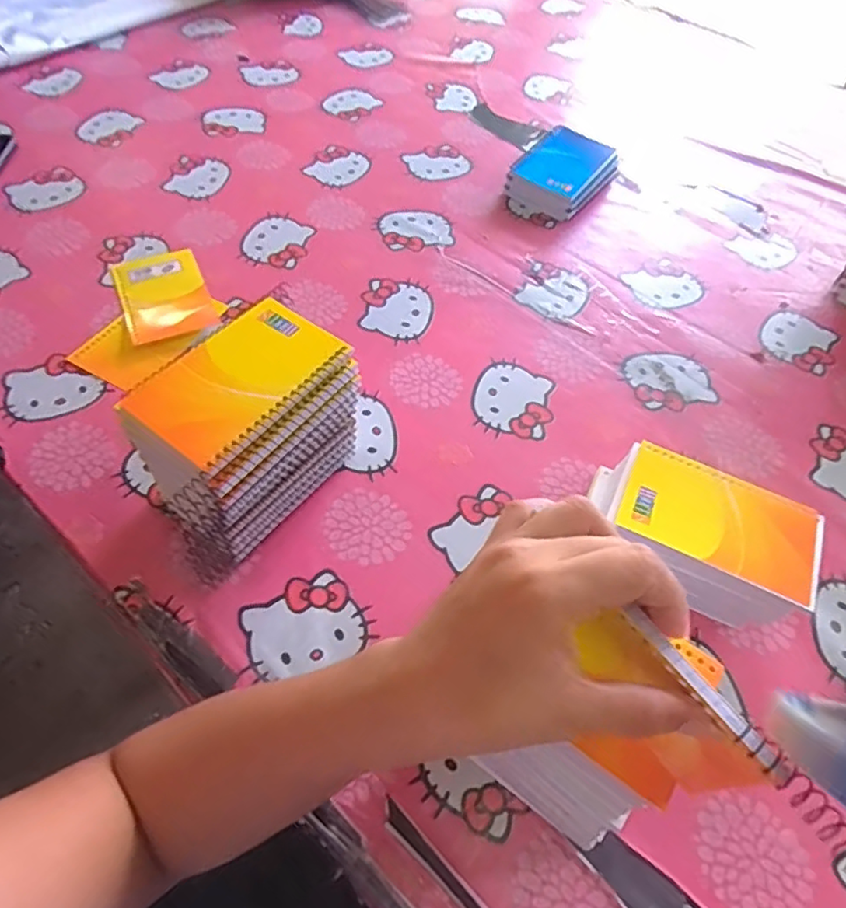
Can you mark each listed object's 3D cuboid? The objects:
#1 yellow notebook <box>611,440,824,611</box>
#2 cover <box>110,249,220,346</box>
[{"bbox_3d":[0.208,0.044,0.417,0.135,0.007,0.081,24,58,12],"label":"yellow notebook"},{"bbox_3d":[-0.253,-0.157,0.582,0.080,0.010,0.122,-20,60,-17],"label":"cover"}]

